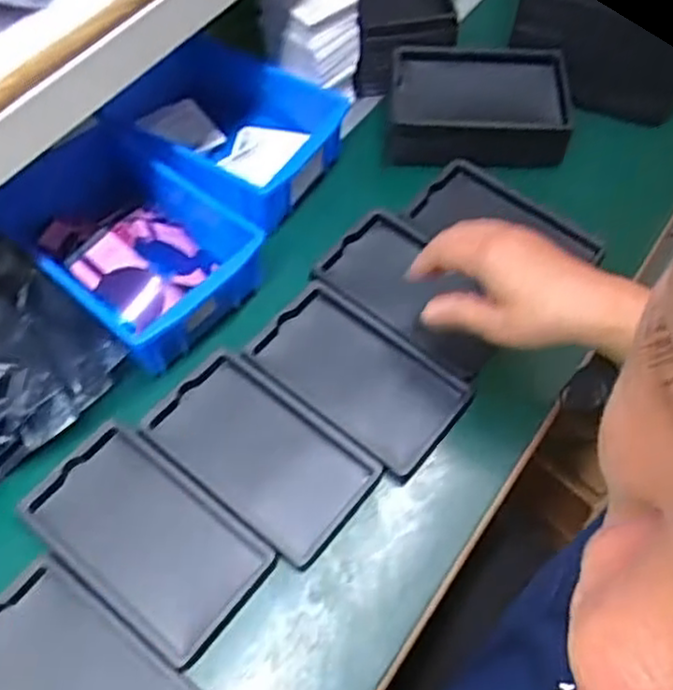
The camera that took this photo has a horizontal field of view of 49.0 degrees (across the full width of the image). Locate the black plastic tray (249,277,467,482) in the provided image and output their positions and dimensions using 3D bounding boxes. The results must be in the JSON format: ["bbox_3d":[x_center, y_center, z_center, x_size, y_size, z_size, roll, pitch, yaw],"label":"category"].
[{"bbox_3d":[0.017,0.020,0.575,0.162,0.009,0.093,36,65,20],"label":"black plastic tray"}]

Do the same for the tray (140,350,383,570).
[{"bbox_3d":[-0.056,0.075,0.542,0.160,0.008,0.094,36,64,20],"label":"tray"}]

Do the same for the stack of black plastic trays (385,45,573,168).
[{"bbox_3d":[0.130,-0.220,0.683,0.164,0.057,0.100,5,58,3],"label":"stack of black plastic trays"}]

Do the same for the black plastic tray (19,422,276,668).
[{"bbox_3d":[-0.130,0.129,0.507,0.158,0.017,0.097,35,64,20],"label":"black plastic tray"}]

